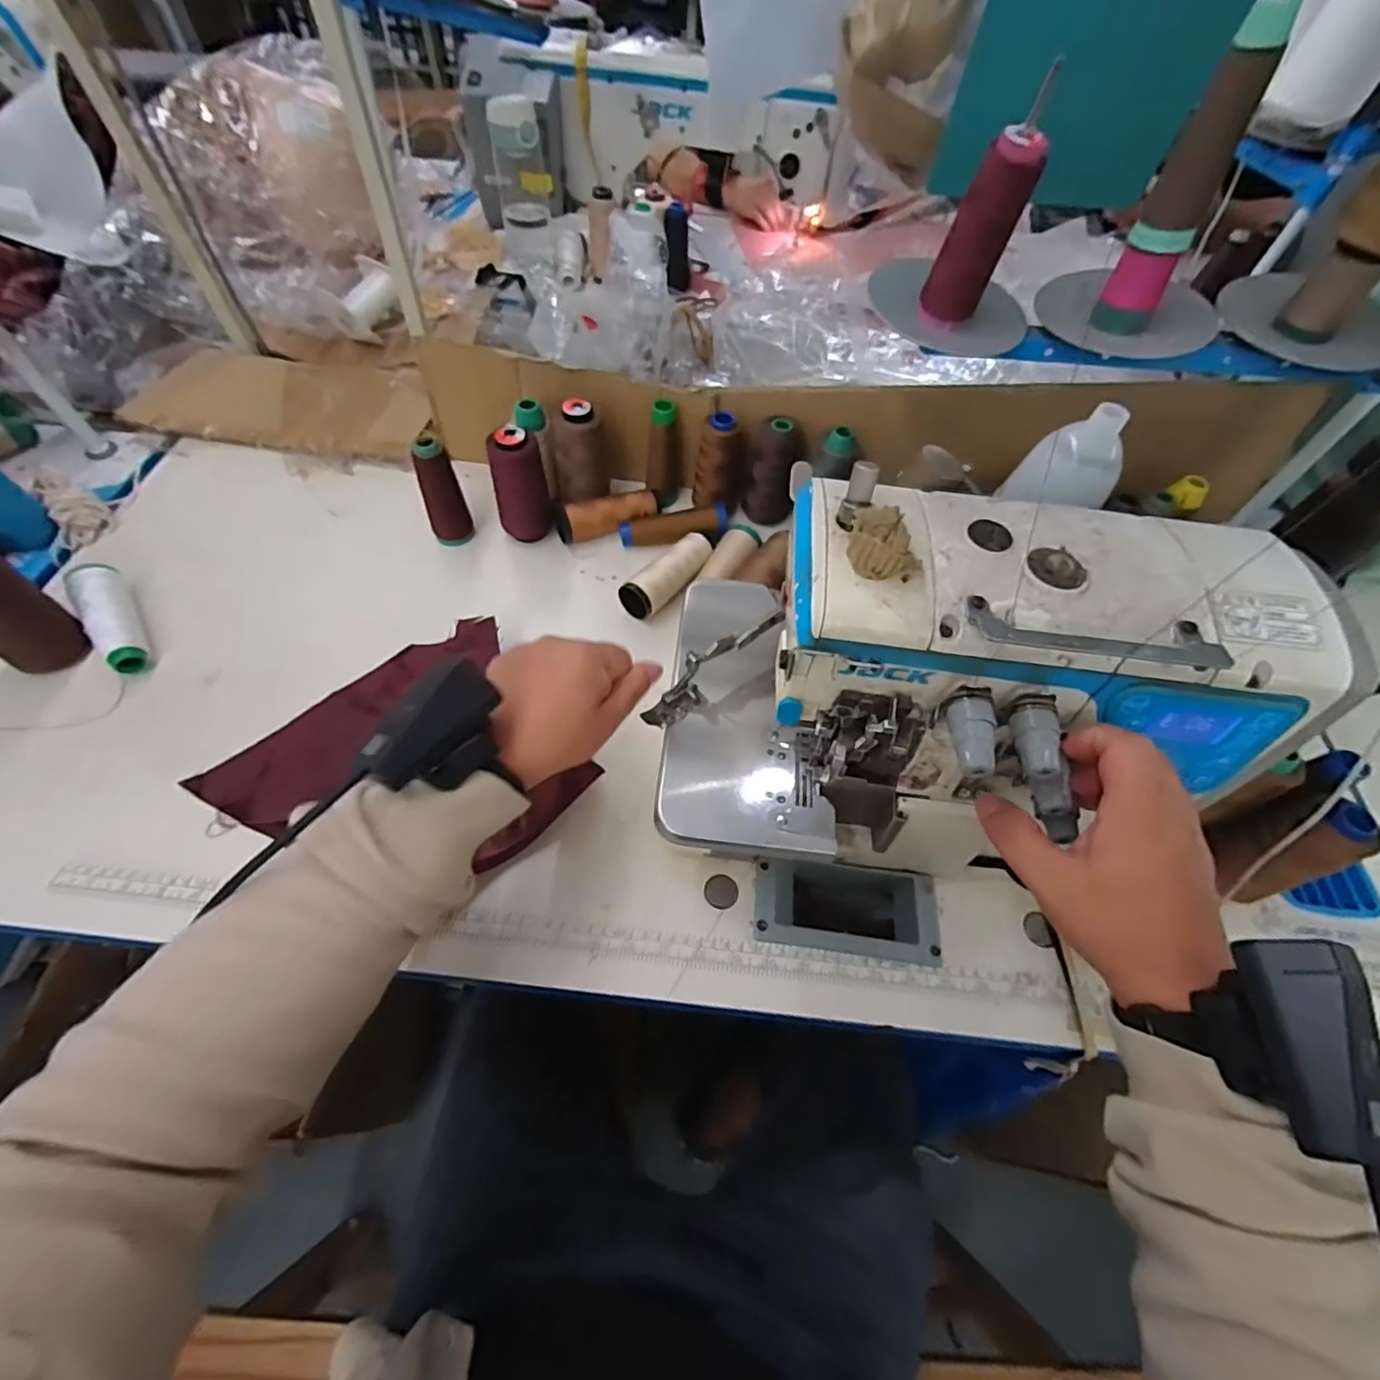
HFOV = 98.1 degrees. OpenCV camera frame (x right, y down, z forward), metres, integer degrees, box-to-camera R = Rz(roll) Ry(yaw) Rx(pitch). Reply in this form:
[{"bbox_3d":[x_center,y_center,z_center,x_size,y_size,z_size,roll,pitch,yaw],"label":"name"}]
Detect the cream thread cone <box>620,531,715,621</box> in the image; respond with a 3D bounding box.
[{"bbox_3d":[-0.018,-0.111,0.591,0.036,0.037,0.114,40,63,19],"label":"cream thread cone"}]

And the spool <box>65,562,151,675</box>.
[{"bbox_3d":[-0.497,-0.064,0.511,0.033,0.036,0.108,-33,65,-23],"label":"spool"}]

